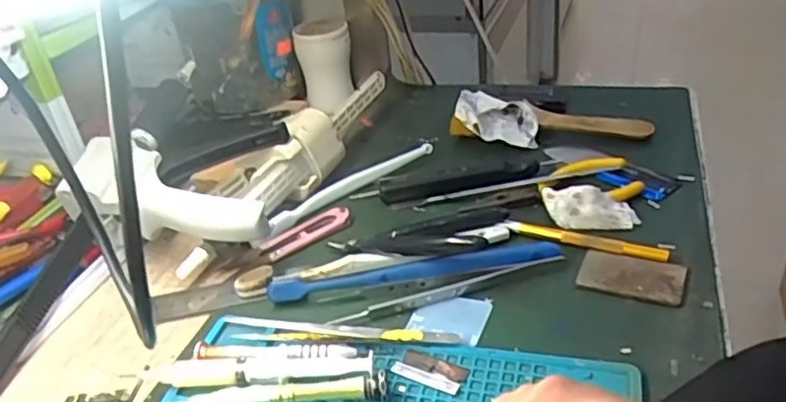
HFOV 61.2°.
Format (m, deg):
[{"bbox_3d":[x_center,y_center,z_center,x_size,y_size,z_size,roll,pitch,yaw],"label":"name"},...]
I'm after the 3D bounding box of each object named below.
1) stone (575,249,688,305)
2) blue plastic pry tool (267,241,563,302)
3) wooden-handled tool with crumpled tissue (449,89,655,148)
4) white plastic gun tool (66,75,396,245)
[{"bbox_3d":[0.148,0.045,0.411,0.060,0.004,0.036,12,37,25],"label":"stone"},{"bbox_3d":[0.014,0.044,0.425,0.185,0.015,0.017,-6,33,0],"label":"blue plastic pry tool"},{"bbox_3d":[0.133,-0.071,0.567,0.161,0.020,0.066,5,35,17],"label":"wooden-handled tool with crumpled tissue"},{"bbox_3d":[-0.109,-0.065,0.559,0.145,0.068,0.301,6,35,18],"label":"white plastic gun tool"}]

